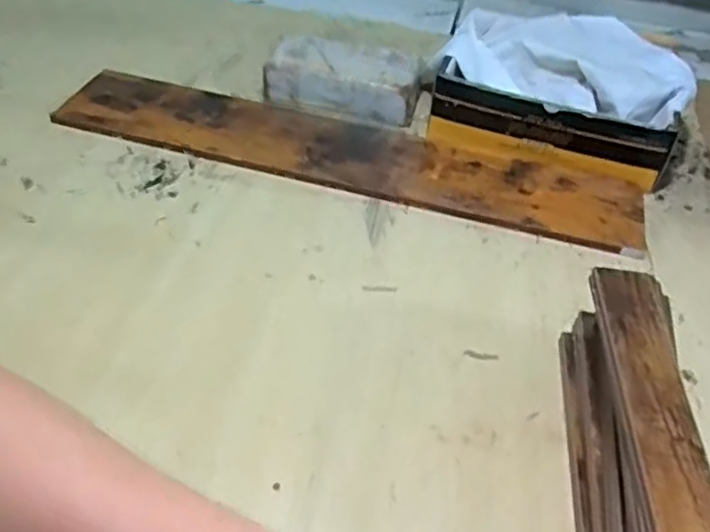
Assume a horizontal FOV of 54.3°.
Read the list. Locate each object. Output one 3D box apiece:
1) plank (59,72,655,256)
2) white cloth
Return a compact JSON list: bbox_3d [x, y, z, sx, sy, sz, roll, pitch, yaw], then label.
[{"bbox_3d":[-0.007,-0.147,0.879,0.727,0.017,0.141,14,45,8],"label":"plank"},{"bbox_3d":[0.276,-0.264,0.904,0.312,0.063,0.193,16,44,11],"label":"white cloth"}]

